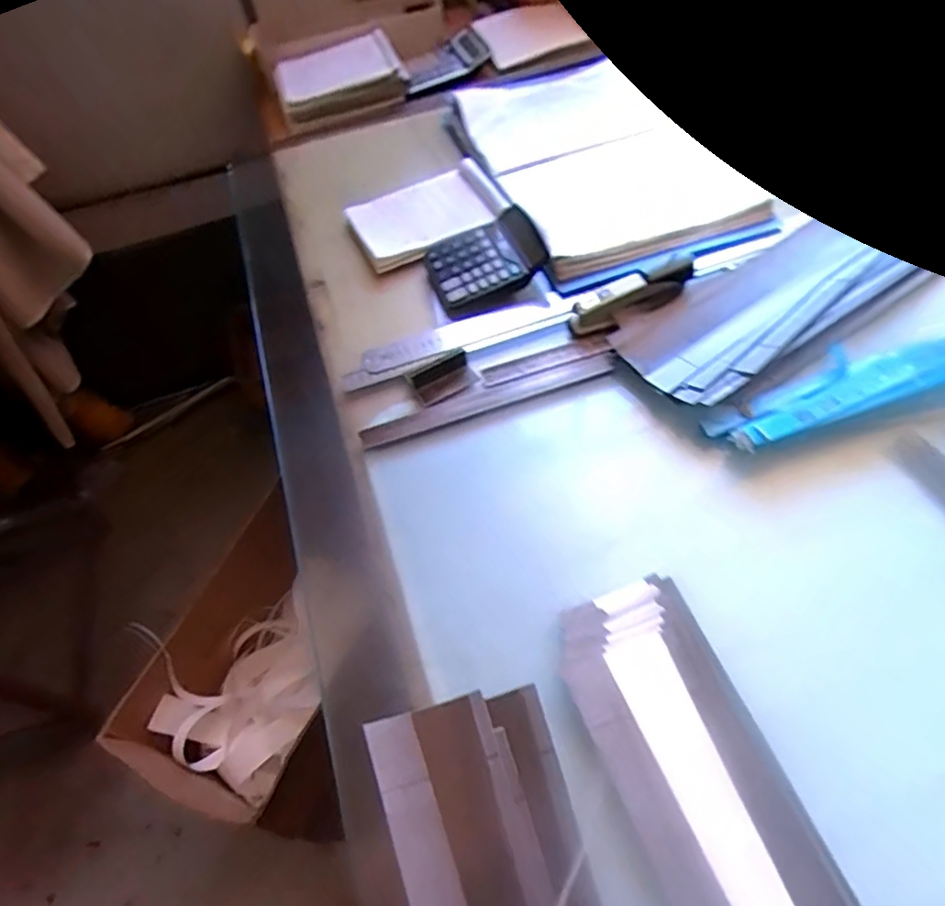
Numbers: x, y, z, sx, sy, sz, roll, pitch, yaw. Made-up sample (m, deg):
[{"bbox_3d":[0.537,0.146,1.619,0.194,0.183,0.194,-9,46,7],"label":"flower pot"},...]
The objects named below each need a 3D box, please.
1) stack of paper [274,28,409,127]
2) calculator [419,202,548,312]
[{"bbox_3d":[-0.253,-0.718,1.164,0.238,0.054,0.173,-21,55,-11],"label":"stack of paper"},{"bbox_3d":[0.015,-0.253,0.786,0.146,0.042,0.135,-15,54,-7],"label":"calculator"}]

